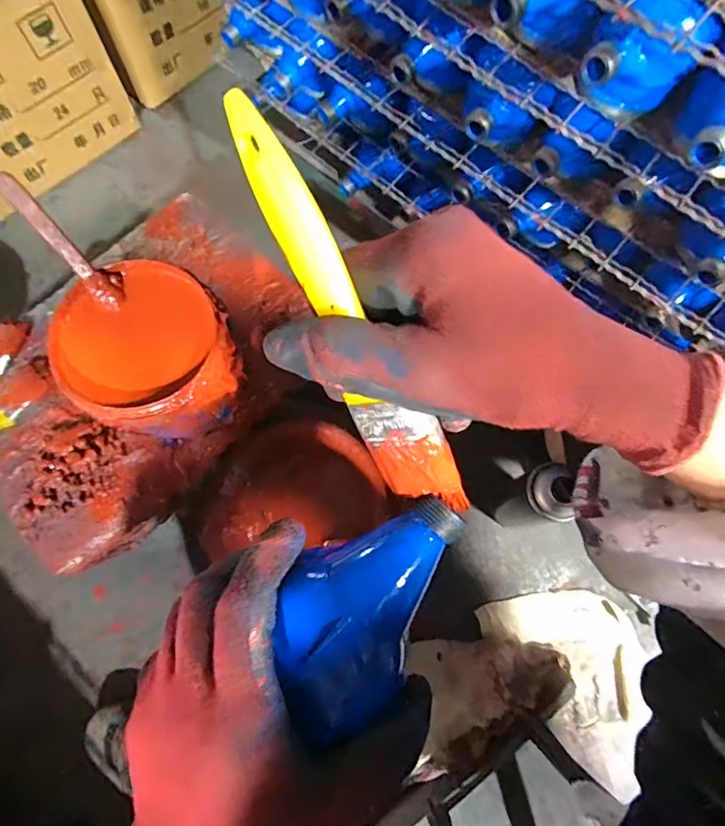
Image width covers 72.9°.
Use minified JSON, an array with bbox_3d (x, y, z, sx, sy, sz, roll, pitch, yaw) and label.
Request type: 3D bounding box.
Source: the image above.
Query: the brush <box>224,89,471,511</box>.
[{"bbox_3d":[-0.002,-0.028,0.192,0.030,0.013,0.174,-15,116,27],"label":"brush"}]

